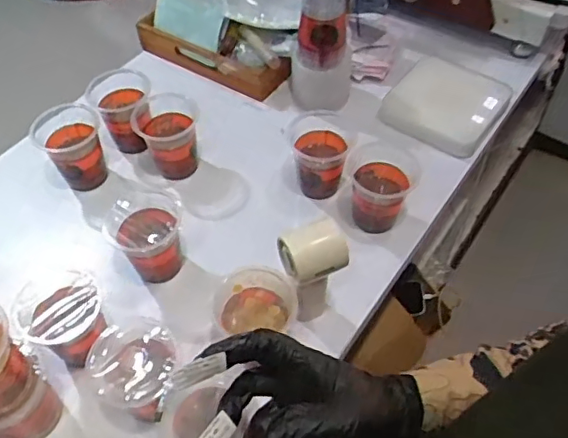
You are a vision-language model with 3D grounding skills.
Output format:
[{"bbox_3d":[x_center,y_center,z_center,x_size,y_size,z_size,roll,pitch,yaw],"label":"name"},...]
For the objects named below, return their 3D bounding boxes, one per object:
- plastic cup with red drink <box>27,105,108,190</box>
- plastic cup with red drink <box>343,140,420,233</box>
[{"bbox_3d":[-0.296,-0.098,0.791,0.089,0.084,0.085,0,53,0],"label":"plastic cup with red drink"},{"bbox_3d":[0.119,-0.034,0.740,0.094,0.089,0.080,15,55,11],"label":"plastic cup with red drink"}]

